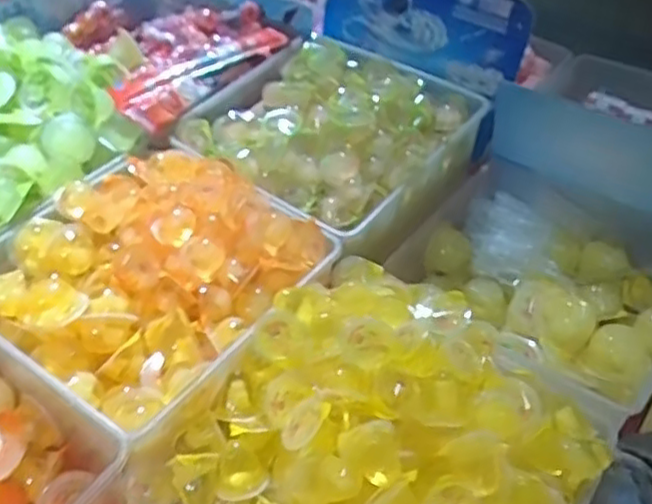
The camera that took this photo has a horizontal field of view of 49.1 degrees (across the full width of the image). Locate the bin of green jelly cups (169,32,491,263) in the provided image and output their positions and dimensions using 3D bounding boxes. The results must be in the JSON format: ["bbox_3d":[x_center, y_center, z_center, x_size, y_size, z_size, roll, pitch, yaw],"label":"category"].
[{"bbox_3d":[-0.008,-0.123,0.872,0.328,0.117,0.251,32,53,27],"label":"bin of green jelly cups"}]

